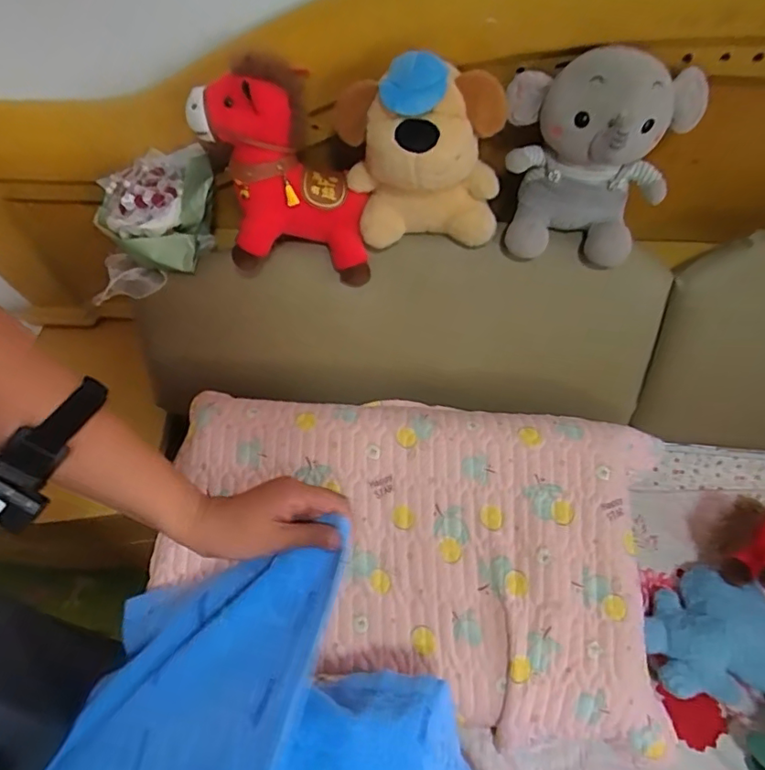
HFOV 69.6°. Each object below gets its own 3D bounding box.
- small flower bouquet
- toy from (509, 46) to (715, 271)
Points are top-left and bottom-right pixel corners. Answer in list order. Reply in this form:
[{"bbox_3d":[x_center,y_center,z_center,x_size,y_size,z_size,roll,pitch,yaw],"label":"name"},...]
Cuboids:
[{"bbox_3d":[-0.314,-0.219,0.745,0.186,0.145,0.123,-5,58,0],"label":"small flower bouquet"},{"bbox_3d":[0.242,-0.251,0.628,0.208,0.203,0.093,4,58,5],"label":"toy"}]

